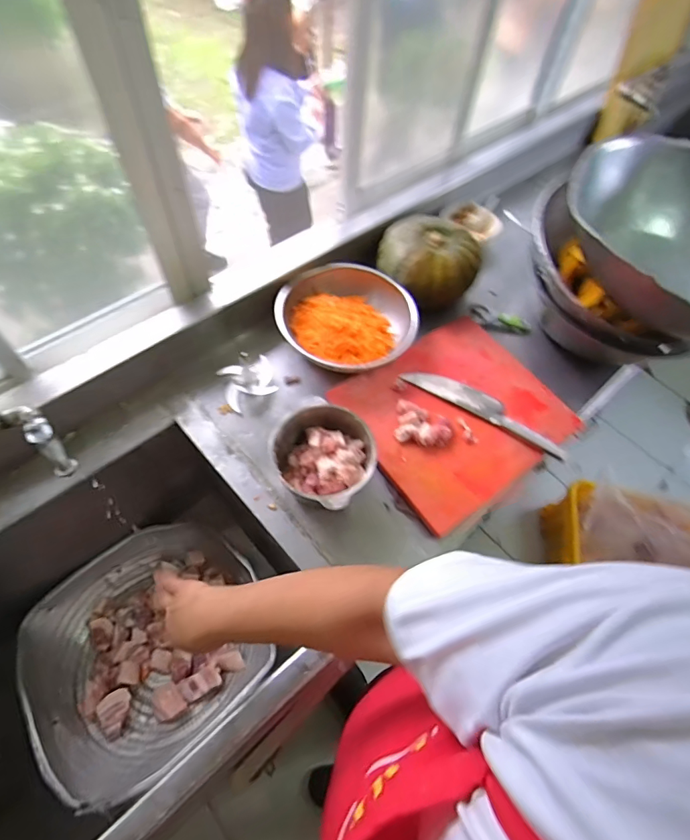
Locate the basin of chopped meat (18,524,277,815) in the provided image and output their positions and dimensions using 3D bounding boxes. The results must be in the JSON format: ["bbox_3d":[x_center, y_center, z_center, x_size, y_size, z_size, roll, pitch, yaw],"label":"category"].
[{"bbox_3d":[-0.397,0.444,0.933,0.431,0.163,0.430,-35,68,-22],"label":"basin of chopped meat"}]

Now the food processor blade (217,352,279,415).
[{"bbox_3d":[-0.187,-0.089,0.865,0.099,0.090,0.102,-18,63,-14],"label":"food processor blade"}]

